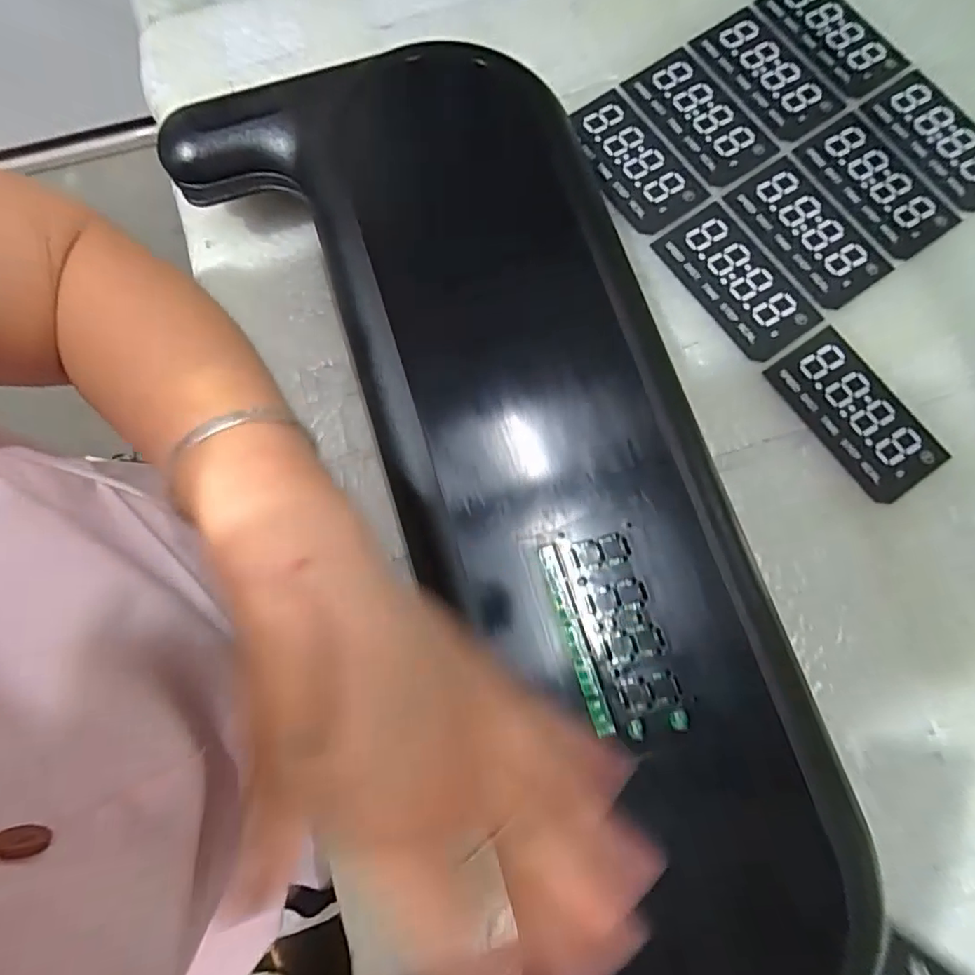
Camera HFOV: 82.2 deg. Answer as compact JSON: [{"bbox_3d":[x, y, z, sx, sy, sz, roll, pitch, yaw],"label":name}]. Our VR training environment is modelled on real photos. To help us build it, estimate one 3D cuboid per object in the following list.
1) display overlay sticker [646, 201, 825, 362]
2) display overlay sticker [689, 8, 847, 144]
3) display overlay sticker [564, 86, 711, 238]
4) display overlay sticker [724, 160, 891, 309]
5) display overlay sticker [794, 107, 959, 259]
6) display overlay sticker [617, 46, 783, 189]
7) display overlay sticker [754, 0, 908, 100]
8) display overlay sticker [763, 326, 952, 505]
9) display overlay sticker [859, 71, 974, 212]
[{"bbox_3d":[0.139,-0.115,0.310,0.050,0.004,0.090,-33,79,-6],"label":"display overlay sticker"},{"bbox_3d":[0.171,-0.251,0.341,0.049,0.004,0.089,-34,80,-6],"label":"display overlay sticker"},{"bbox_3d":[0.084,-0.191,0.327,0.047,0.004,0.091,-34,80,-6],"label":"display overlay sticker"},{"bbox_3d":[0.183,-0.146,0.318,0.047,0.004,0.089,-34,80,-6],"label":"display overlay sticker"},{"bbox_3d":[0.226,-0.176,0.324,0.046,0.004,0.089,-34,80,-6],"label":"display overlay sticker"},{"bbox_3d":[0.127,-0.221,0.334,0.048,0.004,0.089,-34,81,-4],"label":"display overlay sticker"},{"bbox_3d":[0.214,-0.282,0.347,0.047,0.004,0.090,-36,80,-7],"label":"display overlay sticker"},{"bbox_3d":[0.195,-0.040,0.293,0.048,0.004,0.090,-34,80,-6],"label":"display overlay sticker"},{"bbox_3d":[0.268,-0.205,0.329,0.047,0.004,0.090,-33,79,-6],"label":"display overlay sticker"}]

